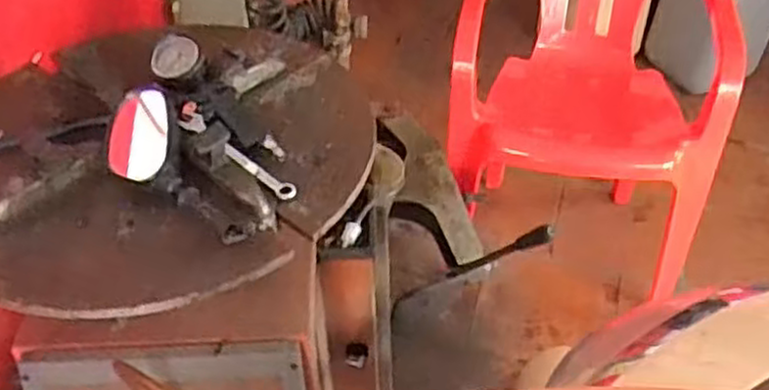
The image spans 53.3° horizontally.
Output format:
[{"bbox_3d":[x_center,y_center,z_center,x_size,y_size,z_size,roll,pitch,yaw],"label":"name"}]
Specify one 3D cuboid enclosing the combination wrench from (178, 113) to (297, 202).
[{"bbox_3d":[-0.168,-0.044,0.875,0.167,0.013,0.033,36,52,16],"label":"combination wrench"}]

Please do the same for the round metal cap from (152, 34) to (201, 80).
[{"bbox_3d":[-0.260,-0.171,0.955,0.061,0.016,0.061,-44,88,-6],"label":"round metal cap"}]

